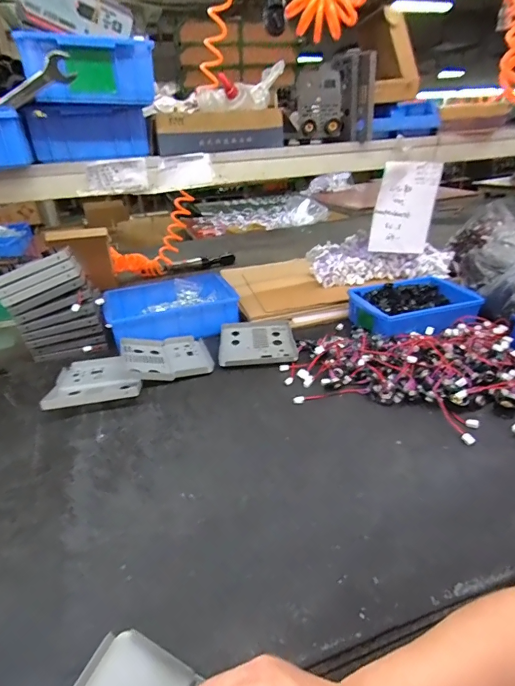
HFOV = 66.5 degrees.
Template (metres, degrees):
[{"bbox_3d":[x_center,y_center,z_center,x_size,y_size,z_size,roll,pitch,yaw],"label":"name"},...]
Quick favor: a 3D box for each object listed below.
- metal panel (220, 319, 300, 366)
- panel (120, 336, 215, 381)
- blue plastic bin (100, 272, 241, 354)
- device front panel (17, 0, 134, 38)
[{"bbox_3d":[-0.001,-0.004,0.836,0.154,0.016,0.174,-4,28,-1],"label":"metal panel"},{"bbox_3d":[-0.185,0.027,0.797,0.165,0.032,0.166,-12,29,-15],"label":"panel"},{"bbox_3d":[-0.207,-0.081,0.943,0.290,0.080,0.220,-14,30,-18],"label":"blue plastic bin"},{"bbox_3d":[-0.275,-0.515,0.600,0.157,0.060,0.013,5,20,-25],"label":"device front panel"}]

